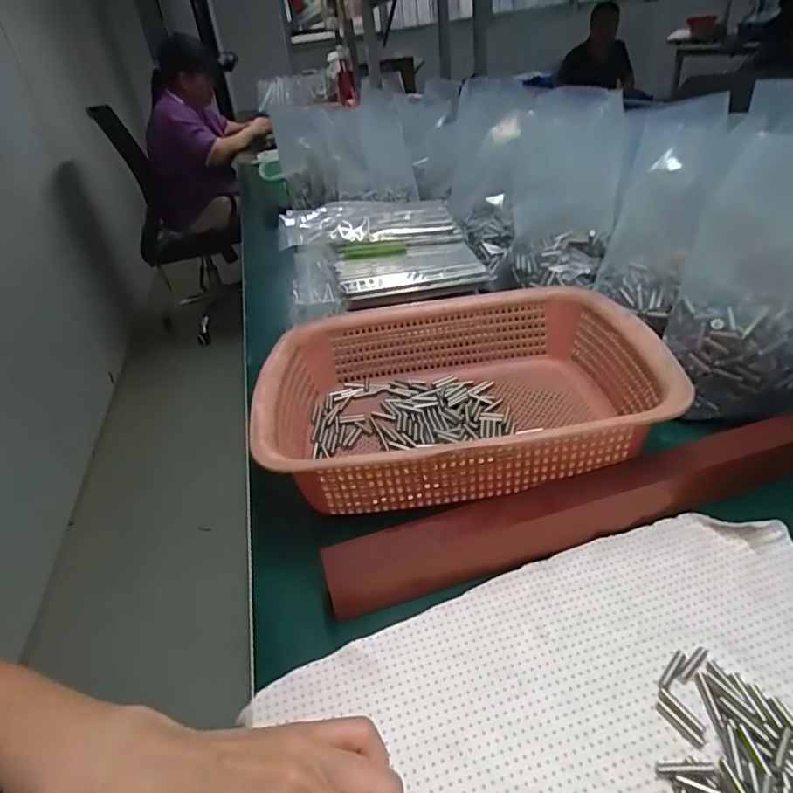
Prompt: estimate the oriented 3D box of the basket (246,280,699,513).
[{"bbox_3d":[0.044,-0.004,0.430,0.295,0.082,0.226,-9,34,-1],"label":"basket"}]

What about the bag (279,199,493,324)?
[{"bbox_3d":[-0.022,-0.164,0.563,0.196,0.054,0.175,-10,34,-3],"label":"bag"}]

